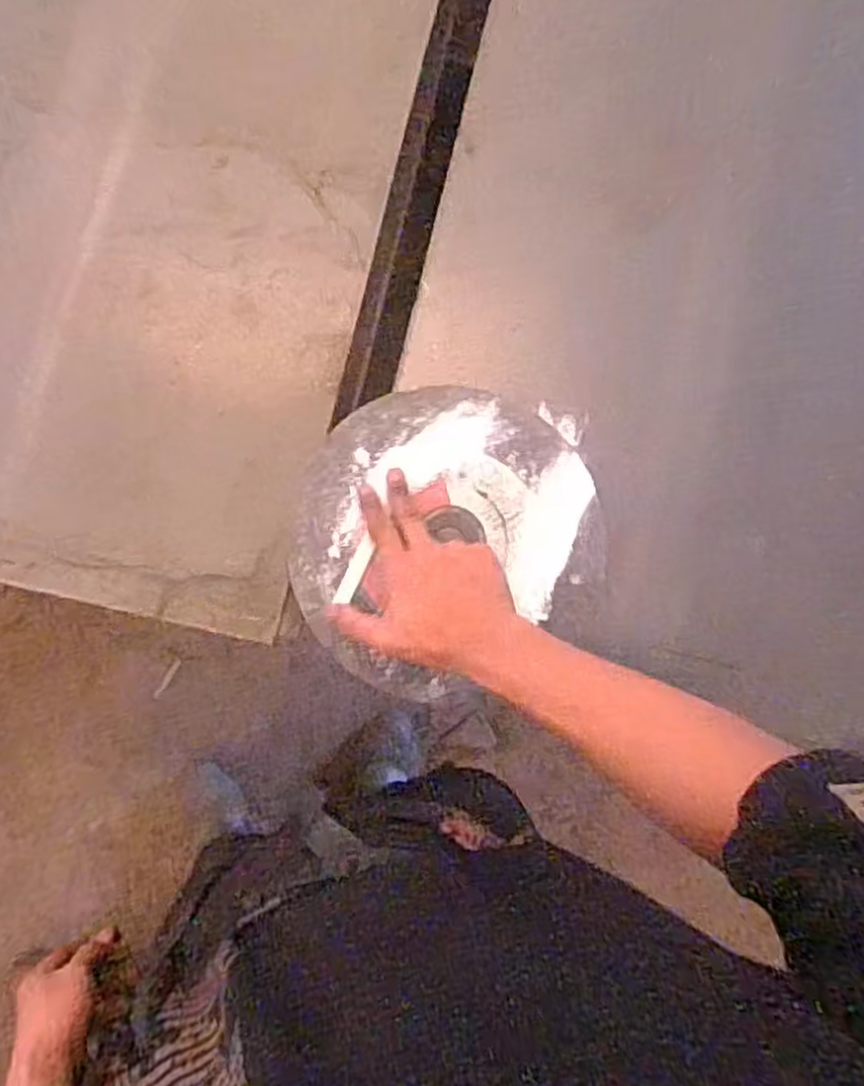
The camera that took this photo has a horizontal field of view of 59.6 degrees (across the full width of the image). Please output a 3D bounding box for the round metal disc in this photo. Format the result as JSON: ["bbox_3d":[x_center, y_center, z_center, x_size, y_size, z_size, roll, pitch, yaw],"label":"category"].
[{"bbox_3d":[0.012,-0.011,0.618,0.253,0.018,0.230,0,84,-4],"label":"round metal disc"}]

